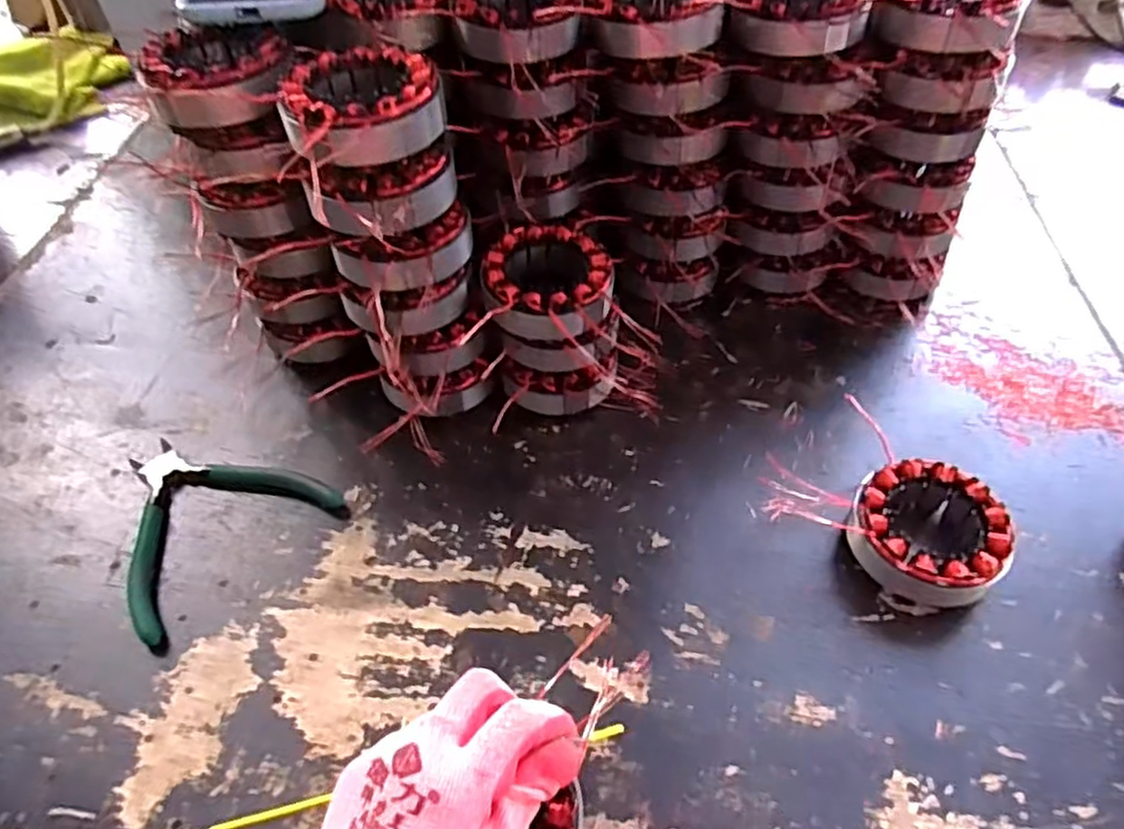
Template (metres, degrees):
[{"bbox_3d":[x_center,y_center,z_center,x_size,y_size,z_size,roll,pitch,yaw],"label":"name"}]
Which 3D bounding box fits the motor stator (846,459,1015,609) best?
[{"bbox_3d":[0.223,0.072,0.437,0.086,0.040,0.083,0,51,1],"label":"motor stator"}]

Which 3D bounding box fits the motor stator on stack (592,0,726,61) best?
[{"bbox_3d":[0.067,-0.270,0.474,0.080,0.033,0.084,8,52,8],"label":"motor stator on stack"}]

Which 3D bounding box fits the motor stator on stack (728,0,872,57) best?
[{"bbox_3d":[0.163,-0.274,0.477,0.084,0.031,0.082,22,55,17],"label":"motor stator on stack"}]

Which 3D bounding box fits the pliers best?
[{"bbox_3d":[-0.234,0.060,0.465,0.135,0.013,0.133,-38,60,-25],"label":"pliers"}]

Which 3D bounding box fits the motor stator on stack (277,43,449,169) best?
[{"bbox_3d":[-0.111,-0.170,0.395,0.083,0.033,0.091,0,51,1],"label":"motor stator on stack"}]

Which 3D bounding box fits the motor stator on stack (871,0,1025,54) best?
[{"bbox_3d":[0.256,-0.270,0.467,0.086,0.032,0.078,23,55,18],"label":"motor stator on stack"}]

